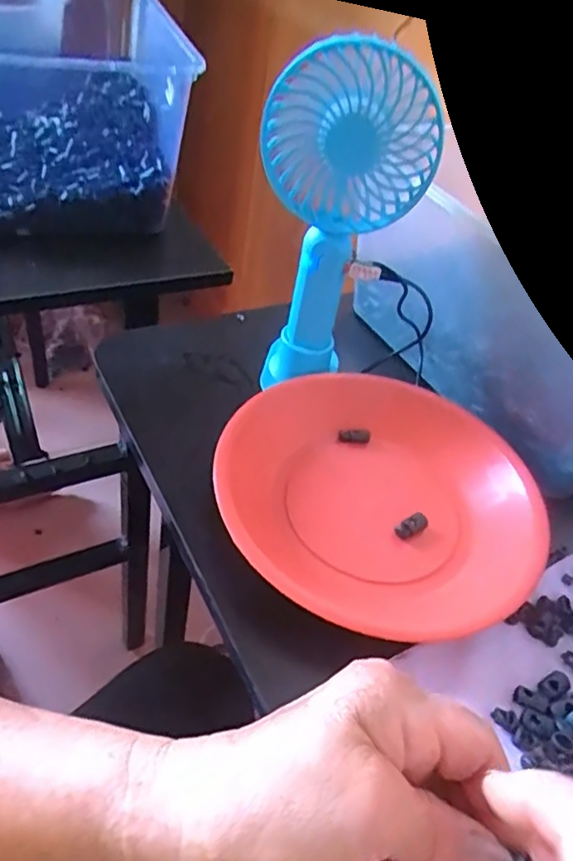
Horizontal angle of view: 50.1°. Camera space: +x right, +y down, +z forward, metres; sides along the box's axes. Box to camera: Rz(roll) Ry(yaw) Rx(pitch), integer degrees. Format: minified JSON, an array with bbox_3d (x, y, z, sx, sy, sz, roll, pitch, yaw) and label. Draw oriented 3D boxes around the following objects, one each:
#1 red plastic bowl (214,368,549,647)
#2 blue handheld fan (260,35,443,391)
[{"bbox_3d":[0.055,0.036,0.374,0.185,0.031,0.195,6,43,-6],"label":"red plastic bowl"},{"bbox_3d":[0.030,-0.117,0.387,0.095,0.215,0.034,10,43,-1],"label":"blue handheld fan"}]

